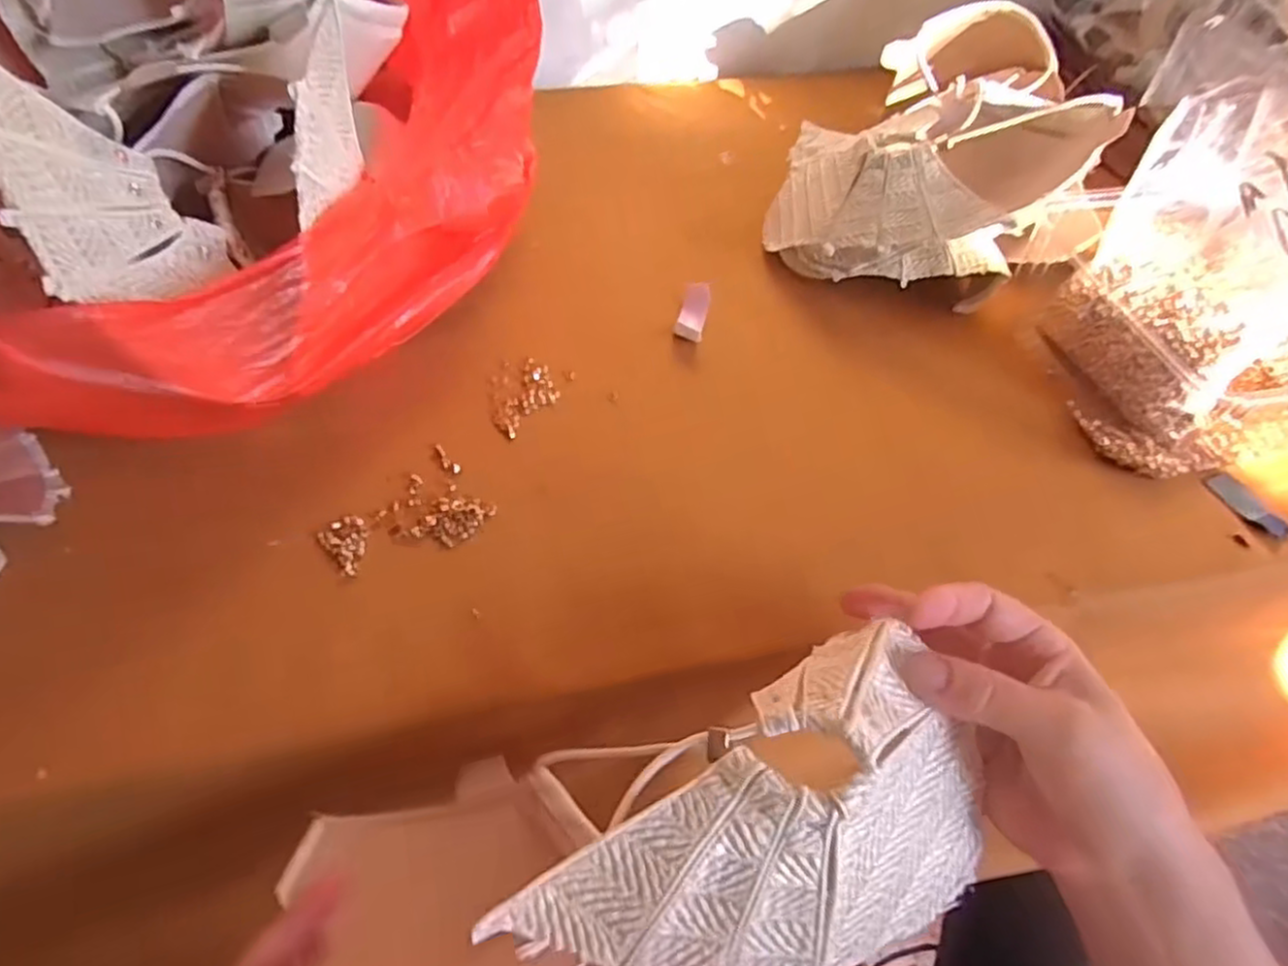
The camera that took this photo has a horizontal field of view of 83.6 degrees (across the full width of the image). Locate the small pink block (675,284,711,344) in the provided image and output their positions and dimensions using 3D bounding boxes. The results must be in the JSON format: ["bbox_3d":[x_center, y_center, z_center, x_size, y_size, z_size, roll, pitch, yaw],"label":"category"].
[{"bbox_3d":[0.034,-0.118,0.498,0.019,0.010,0.050,11,54,5],"label":"small pink block"}]

